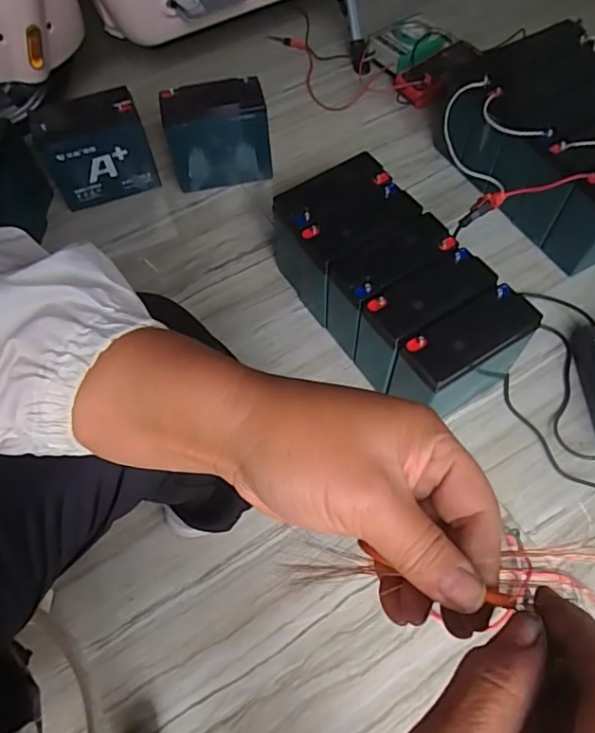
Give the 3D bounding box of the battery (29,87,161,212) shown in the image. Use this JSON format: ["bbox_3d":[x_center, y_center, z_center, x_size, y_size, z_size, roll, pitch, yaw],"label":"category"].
[{"bbox_3d":[-0.358,-0.383,0.974,0.188,0.170,0.093,-21,63,-9],"label":"battery"}]

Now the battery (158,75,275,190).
[{"bbox_3d":[-0.144,-0.411,0.973,0.176,0.180,0.072,-14,62,-5],"label":"battery"}]

